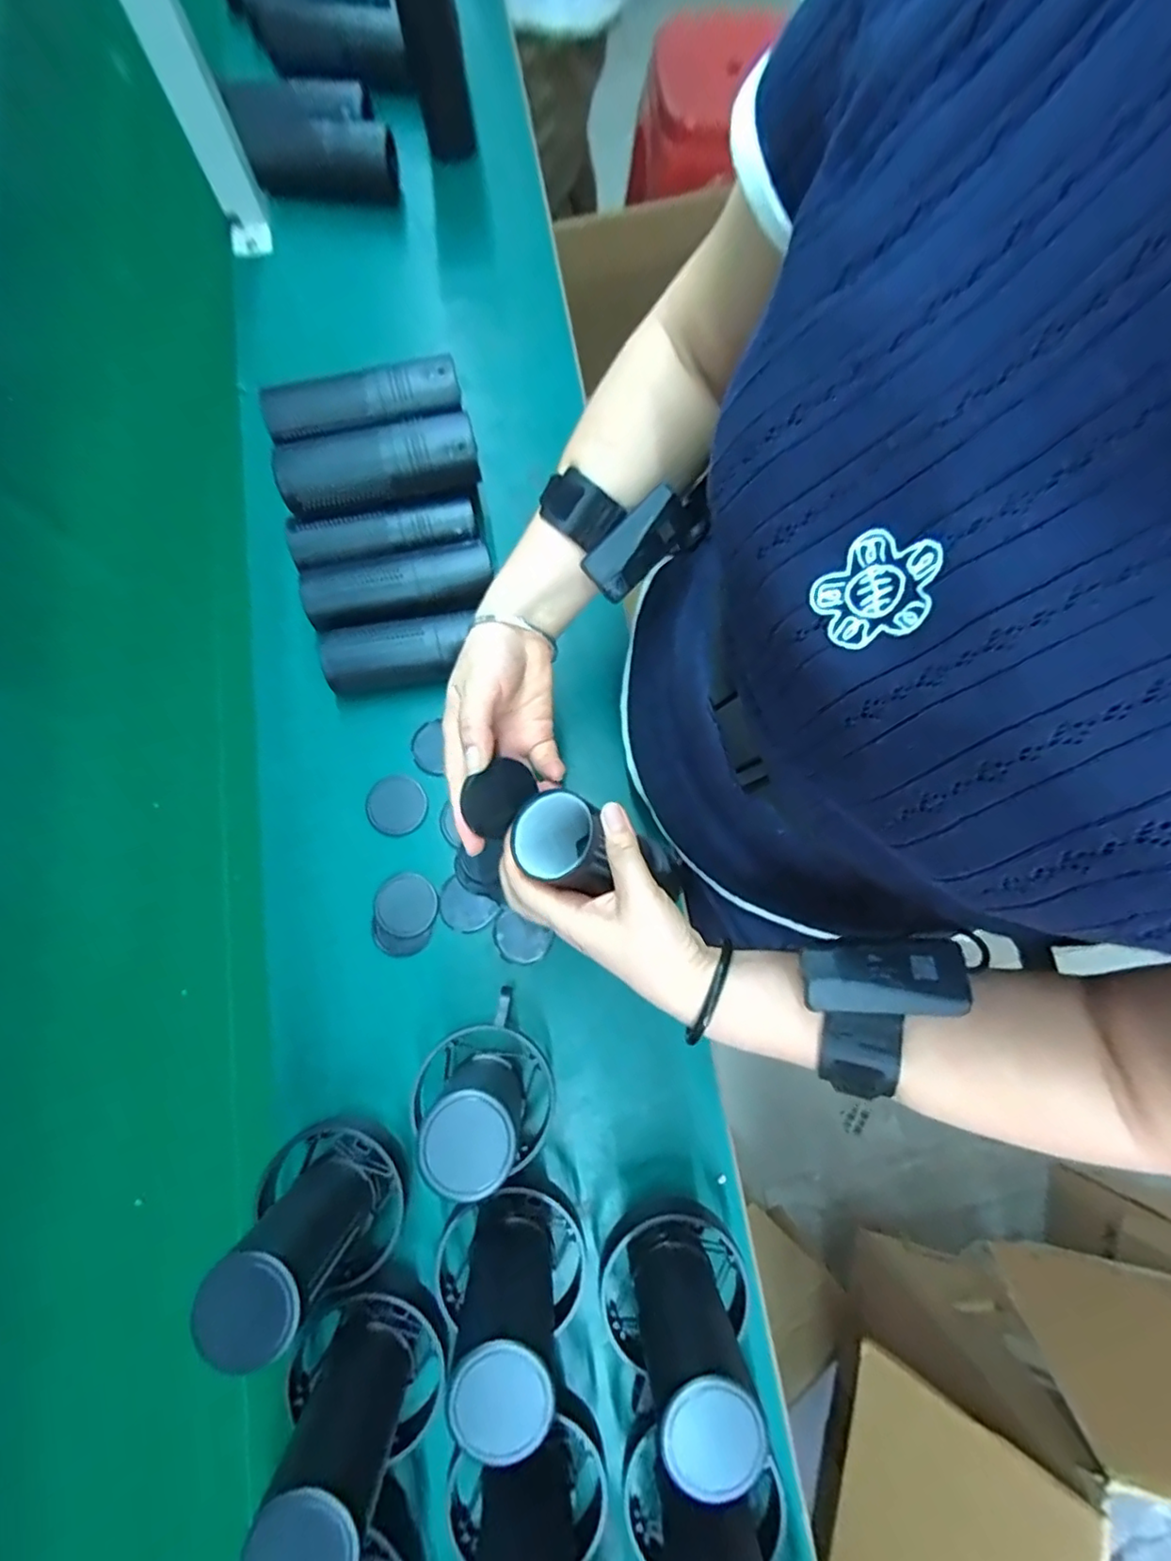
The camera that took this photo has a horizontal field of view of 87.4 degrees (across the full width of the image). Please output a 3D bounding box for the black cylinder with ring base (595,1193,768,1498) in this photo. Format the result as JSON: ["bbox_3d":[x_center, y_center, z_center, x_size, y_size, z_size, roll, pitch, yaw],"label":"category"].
[{"bbox_3d":[0.058,0.323,0.366,0.093,0.131,0.083,-12,78,-4],"label":"black cylinder with ring base"}]

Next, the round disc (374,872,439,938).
[{"bbox_3d":[-0.148,0.103,0.506,0.050,0.006,0.050,0,77,-2],"label":"round disc"}]

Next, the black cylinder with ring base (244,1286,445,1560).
[{"bbox_3d":[-0.136,0.364,0.348,0.093,0.131,0.081,27,78,4],"label":"black cylinder with ring base"}]

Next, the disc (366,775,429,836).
[{"bbox_3d":[-0.163,0.021,0.529,0.050,0.010,0.049,0,77,-2],"label":"disc"}]

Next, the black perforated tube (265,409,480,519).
[{"bbox_3d":[-0.175,-0.265,0.520,0.164,0.055,0.054,-13,78,-4],"label":"black perforated tube"}]

